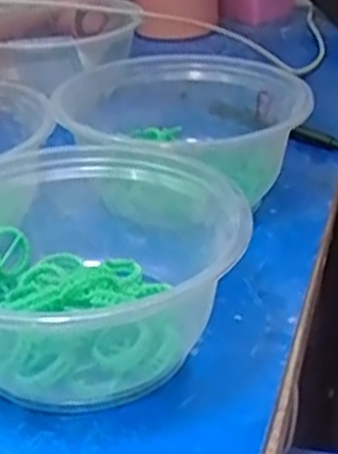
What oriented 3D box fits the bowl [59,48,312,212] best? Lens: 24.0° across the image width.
[{"bbox_3d":[0.006,-0.050,0.436,0.132,0.059,0.118,-22,35,-32],"label":"bowl"}]

